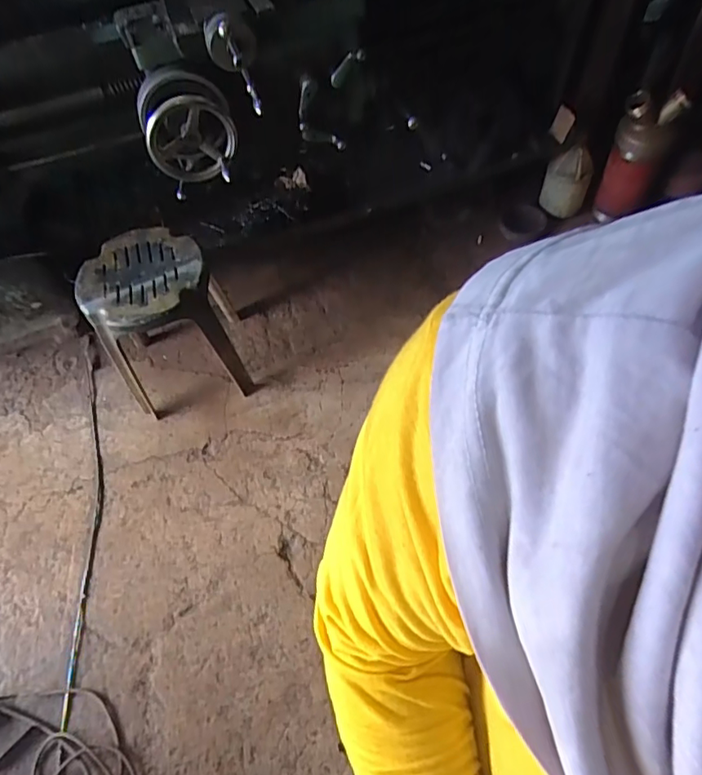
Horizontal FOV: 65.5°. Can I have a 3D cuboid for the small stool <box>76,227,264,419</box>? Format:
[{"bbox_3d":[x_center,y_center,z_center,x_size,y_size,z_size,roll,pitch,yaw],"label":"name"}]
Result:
[{"bbox_3d":[-0.496,-0.166,1.526,0.335,0.458,0.291,-14,58,-5],"label":"small stool"}]

